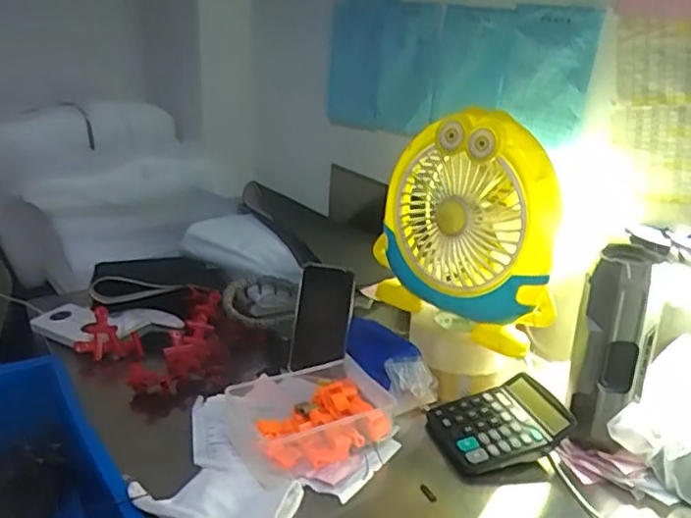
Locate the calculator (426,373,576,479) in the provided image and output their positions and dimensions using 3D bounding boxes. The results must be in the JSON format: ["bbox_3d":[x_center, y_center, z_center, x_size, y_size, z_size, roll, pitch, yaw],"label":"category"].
[{"bbox_3d":[0.185,0.194,0.755,0.158,0.039,0.123,-4,23,-14],"label":"calculator"}]

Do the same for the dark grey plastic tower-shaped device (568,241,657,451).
[{"bbox_3d":[0.295,0.103,0.711,0.080,0.218,0.056,13,24,24],"label":"dark grey plastic tower-shaped device"}]

